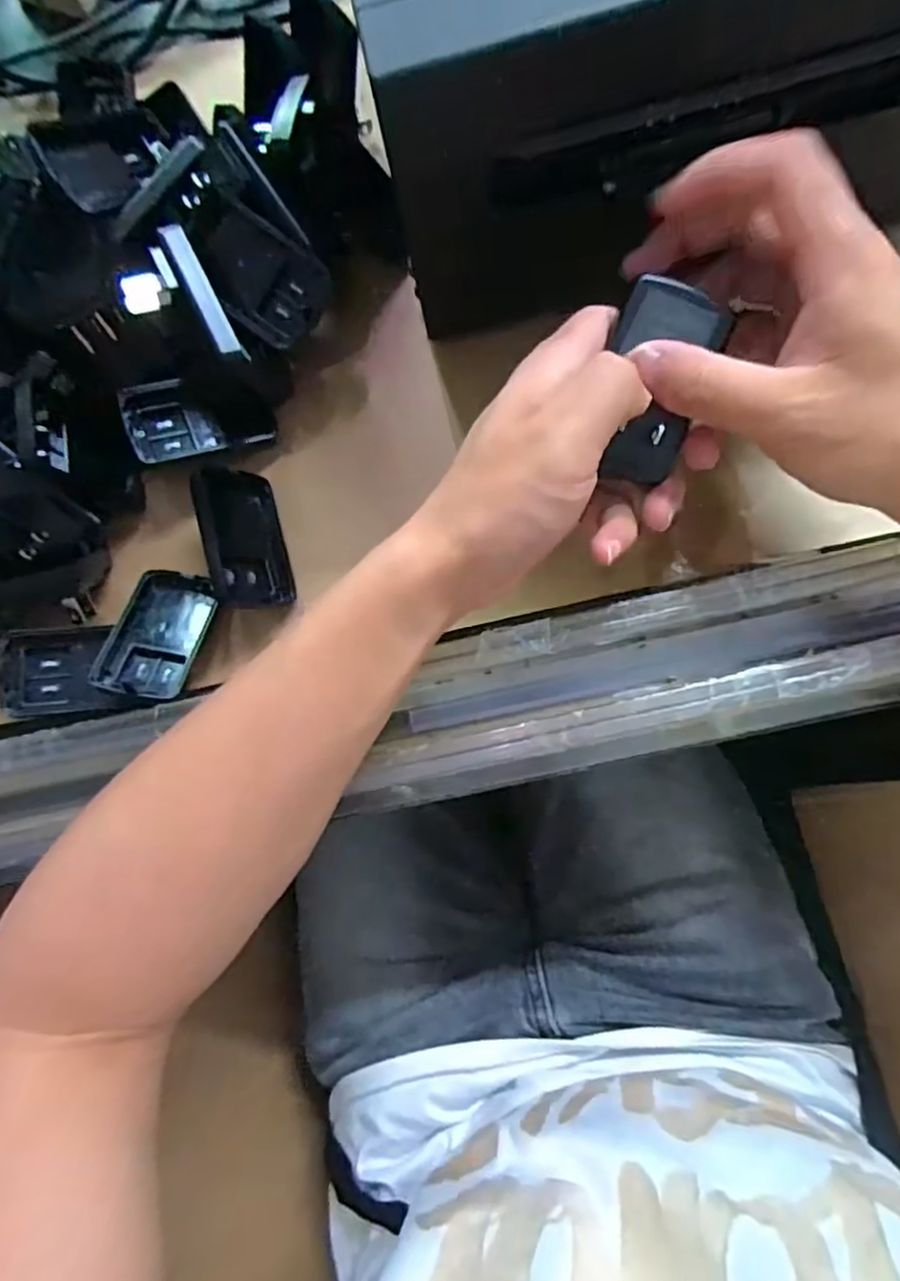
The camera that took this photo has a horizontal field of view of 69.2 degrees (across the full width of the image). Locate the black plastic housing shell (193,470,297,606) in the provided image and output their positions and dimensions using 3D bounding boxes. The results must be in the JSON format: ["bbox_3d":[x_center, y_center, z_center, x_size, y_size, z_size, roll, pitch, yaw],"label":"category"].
[{"bbox_3d":[-0.104,-0.052,0.328,0.005,0.041,0.070,-14,88,47],"label":"black plastic housing shell"}]

